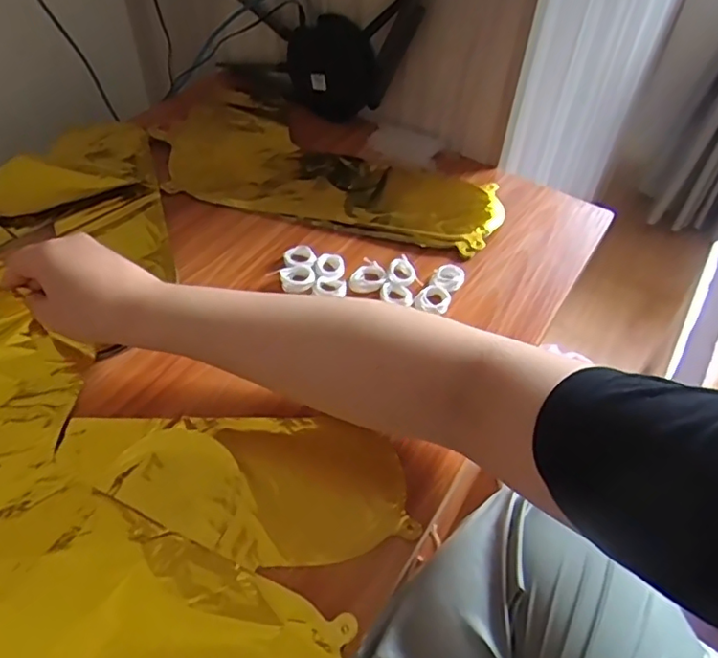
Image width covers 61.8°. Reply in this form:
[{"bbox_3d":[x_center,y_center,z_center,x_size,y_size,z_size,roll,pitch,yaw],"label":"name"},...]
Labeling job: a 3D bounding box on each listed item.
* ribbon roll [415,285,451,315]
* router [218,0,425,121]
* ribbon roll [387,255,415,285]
[{"bbox_3d":[0.066,-0.027,0.542,0.031,0.012,0.032,2,48,-3],"label":"ribbon roll"},{"bbox_3d":[-0.055,-0.353,0.702,0.308,0.178,0.047,25,51,17],"label":"router"},{"bbox_3d":[0.040,-0.054,0.558,0.025,0.011,0.031,7,48,2],"label":"ribbon roll"}]

